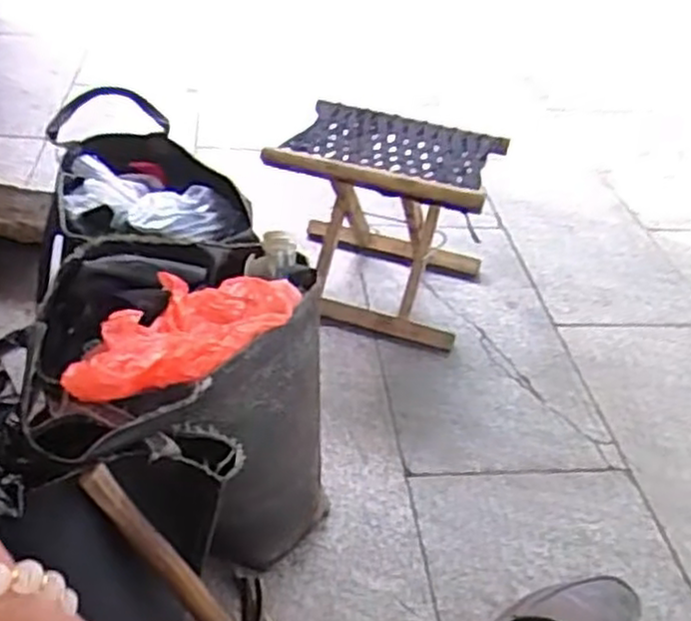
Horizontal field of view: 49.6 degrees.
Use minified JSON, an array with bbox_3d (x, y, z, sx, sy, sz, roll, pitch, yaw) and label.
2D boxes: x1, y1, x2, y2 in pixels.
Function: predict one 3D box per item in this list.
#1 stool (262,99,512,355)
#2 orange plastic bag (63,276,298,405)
[{"bbox_3d":[0.056,-0.153,1.230,0.360,0.276,0.269,16,38,18],"label":"stool"},{"bbox_3d":[-0.164,0.013,0.745,0.147,0.059,0.266,26,42,22],"label":"orange plastic bag"}]

